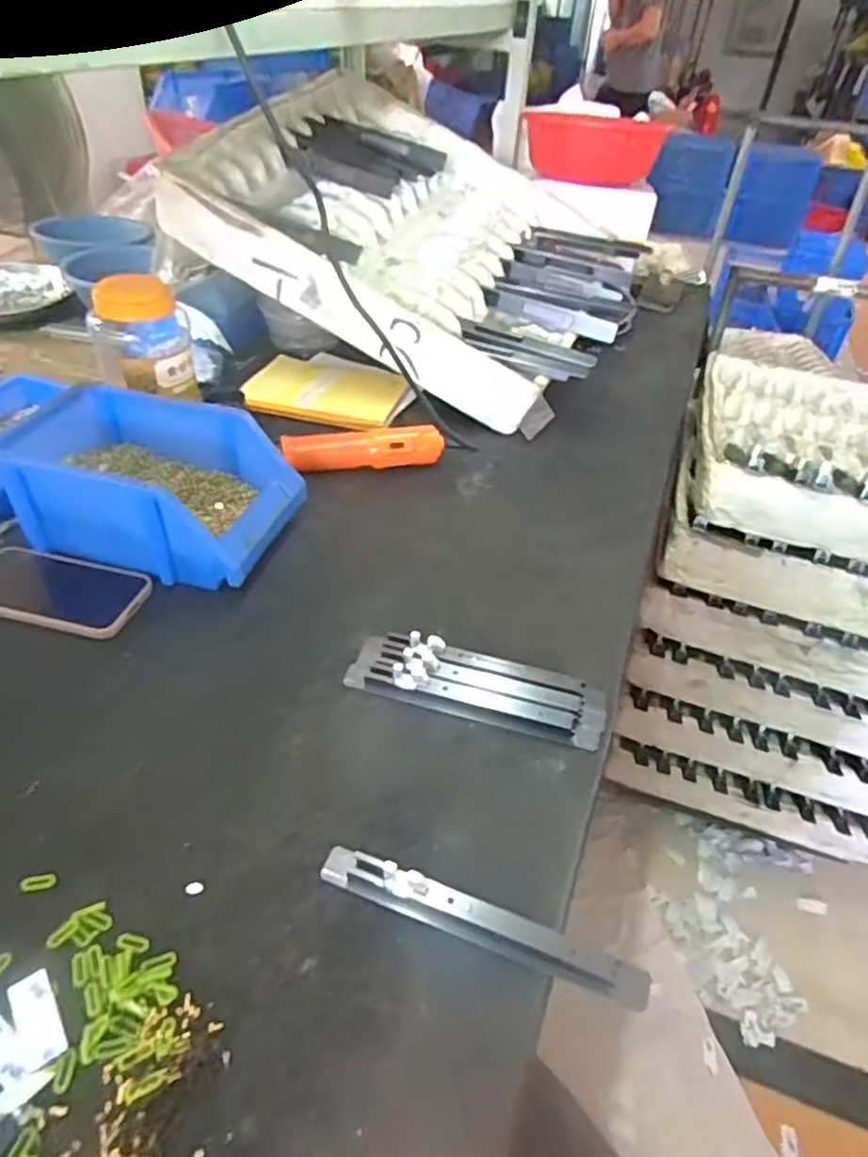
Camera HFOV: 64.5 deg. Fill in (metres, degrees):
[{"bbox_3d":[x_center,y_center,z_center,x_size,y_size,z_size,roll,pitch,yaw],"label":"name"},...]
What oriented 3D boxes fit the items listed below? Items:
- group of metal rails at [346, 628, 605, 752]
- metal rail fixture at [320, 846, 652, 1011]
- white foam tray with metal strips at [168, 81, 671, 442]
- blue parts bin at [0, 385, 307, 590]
[{"bbox_3d":[0.037,0.090,0.568,0.207,0.024,0.056,13,41,8],"label":"group of metal rails"},{"bbox_3d":[0.027,0.212,0.425,0.206,0.022,0.025,17,42,13],"label":"metal rail fixture"},{"bbox_3d":[0.008,-0.512,0.995,0.587,0.103,0.540,28,54,-3],"label":"white foam tray with metal strips"},{"bbox_3d":[-0.272,-0.088,0.677,0.249,0.112,0.145,13,41,8],"label":"blue parts bin"}]

